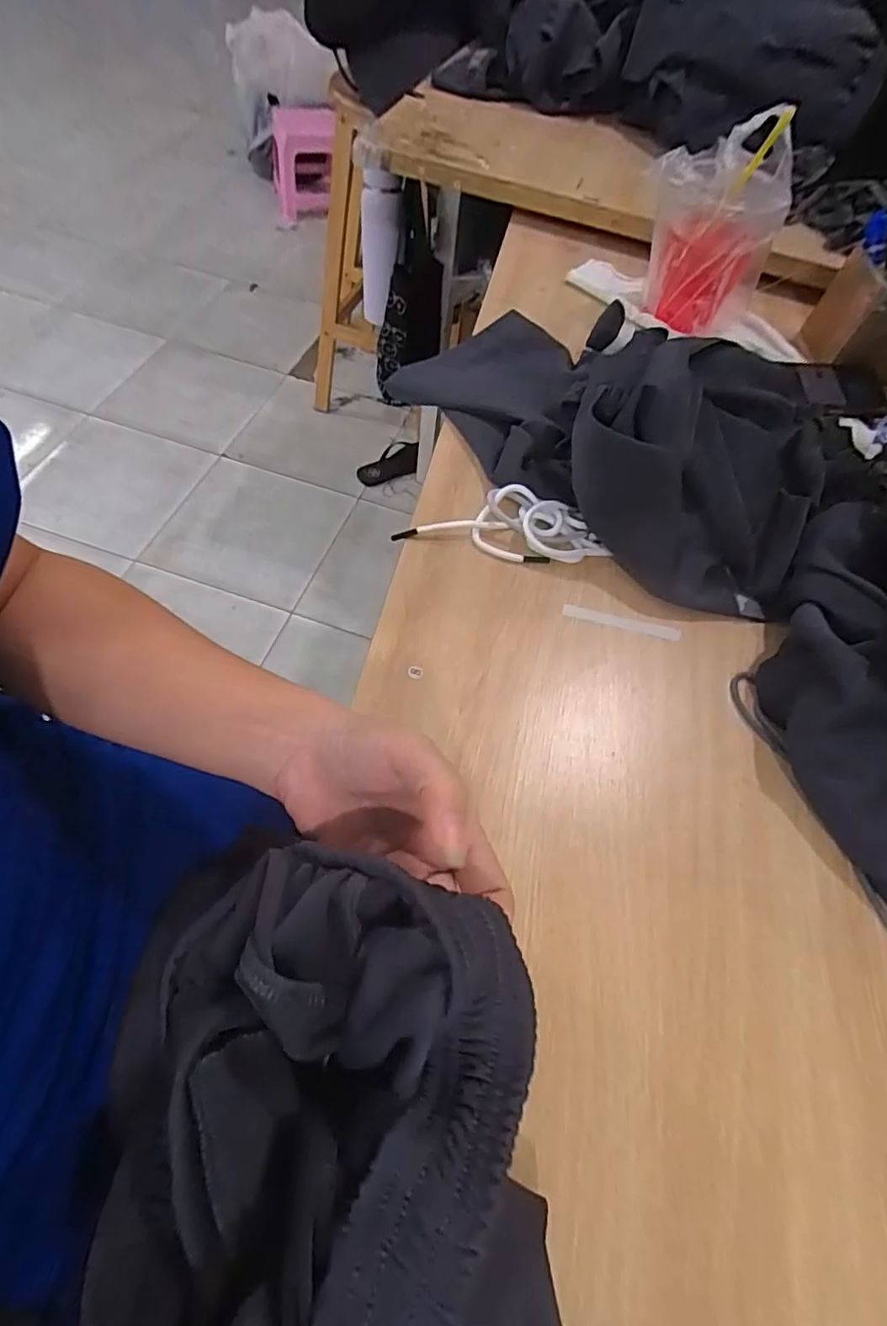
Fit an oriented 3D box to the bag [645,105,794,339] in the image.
[{"bbox_3d":[0.297,-0.478,0.652,0.134,0.175,0.119,28,60,11],"label":"bag"}]

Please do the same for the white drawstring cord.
[{"bbox_3d":[0.054,-0.122,0.509,0.176,0.026,0.059,10,59,1],"label":"white drawstring cord"}]

